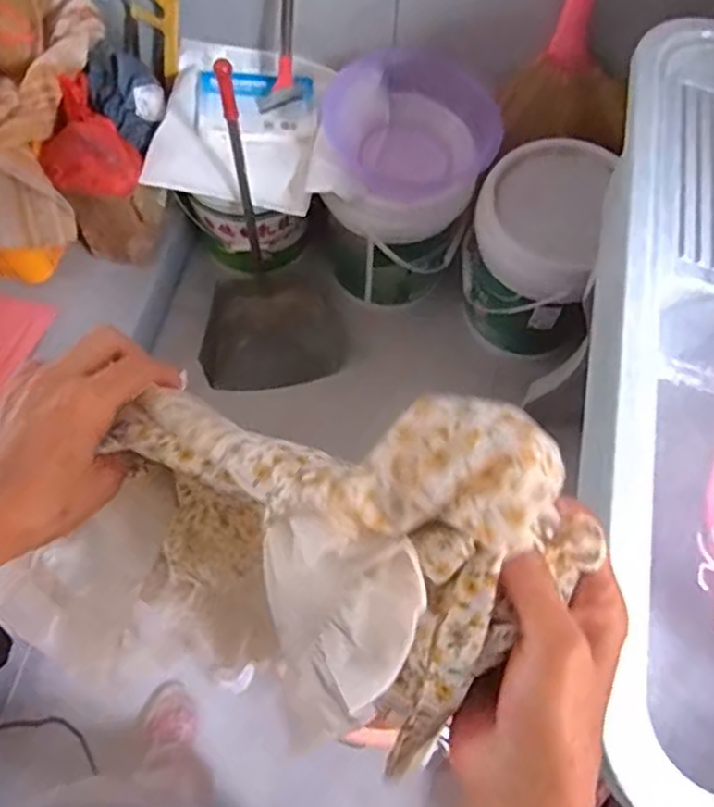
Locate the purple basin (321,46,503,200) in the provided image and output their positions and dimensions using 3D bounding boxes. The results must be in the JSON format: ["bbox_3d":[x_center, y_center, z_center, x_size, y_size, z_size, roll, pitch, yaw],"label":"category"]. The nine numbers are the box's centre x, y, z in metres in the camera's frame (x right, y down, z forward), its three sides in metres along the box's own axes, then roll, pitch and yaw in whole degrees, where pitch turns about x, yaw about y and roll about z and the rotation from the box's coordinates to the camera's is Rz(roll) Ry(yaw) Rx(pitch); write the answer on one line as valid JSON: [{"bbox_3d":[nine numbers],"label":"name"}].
[{"bbox_3d":[0.105,-0.521,1.318,0.289,0.110,0.289,2,98,16],"label":"purple basin"}]

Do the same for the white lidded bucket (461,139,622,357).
[{"bbox_3d":[0.340,-0.297,1.361,0.251,0.403,0.258,0,64,-1],"label":"white lidded bucket"}]

